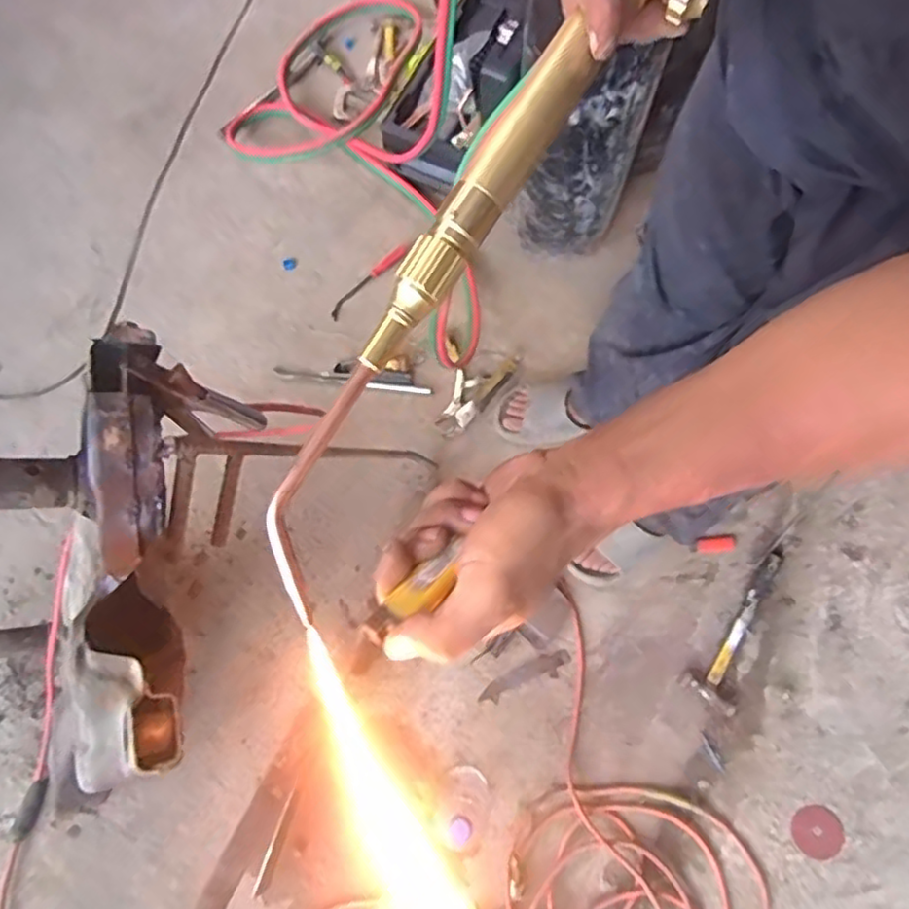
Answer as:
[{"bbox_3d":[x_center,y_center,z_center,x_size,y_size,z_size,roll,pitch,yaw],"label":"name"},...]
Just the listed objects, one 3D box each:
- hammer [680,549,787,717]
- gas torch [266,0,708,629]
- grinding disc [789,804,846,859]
[{"bbox_3d":[0.506,0.302,1.152,0.084,0.032,0.288,35,75,10],"label":"hammer"},{"bbox_3d":[0.003,-0.087,0.305,0.053,0.028,0.350,31,89,9],"label":"gas torch"},{"bbox_3d":[0.570,0.591,1.037,0.078,0.011,0.072,-4,57,6],"label":"grinding disc"}]

